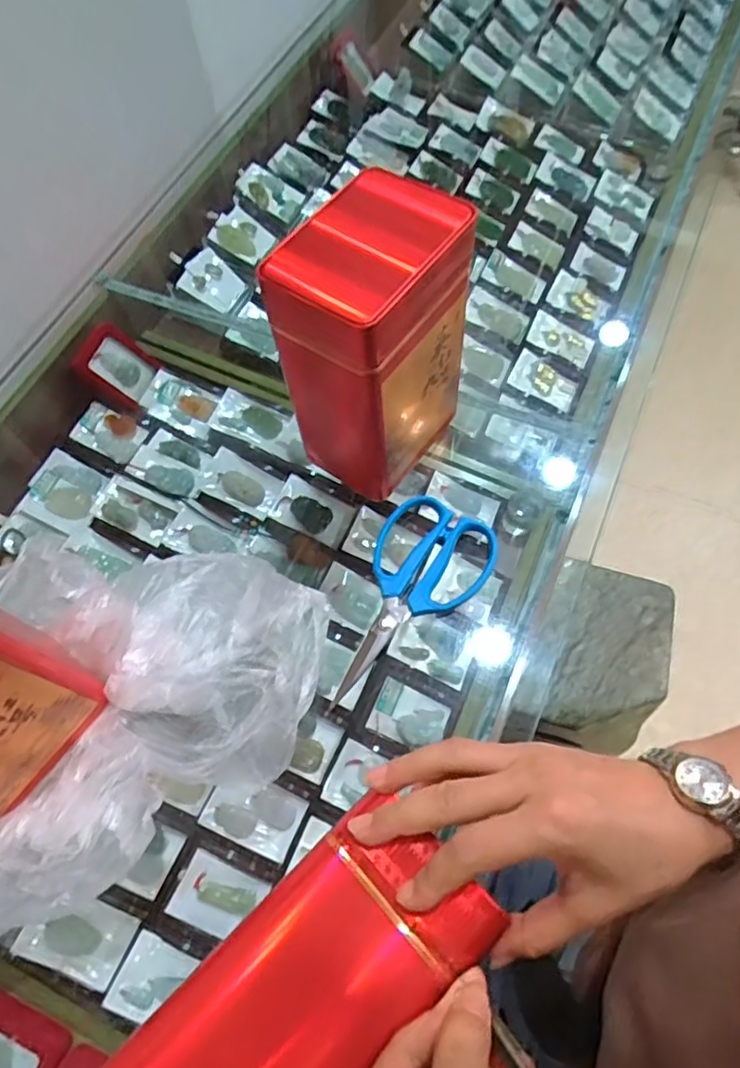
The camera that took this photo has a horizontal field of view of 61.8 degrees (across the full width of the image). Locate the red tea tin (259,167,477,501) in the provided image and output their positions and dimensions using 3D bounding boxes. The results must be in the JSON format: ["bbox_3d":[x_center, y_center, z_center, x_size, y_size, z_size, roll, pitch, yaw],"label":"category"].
[{"bbox_3d":[0.002,-0.141,0.478,0.104,0.193,0.127,33,70,18],"label":"red tea tin"}]

